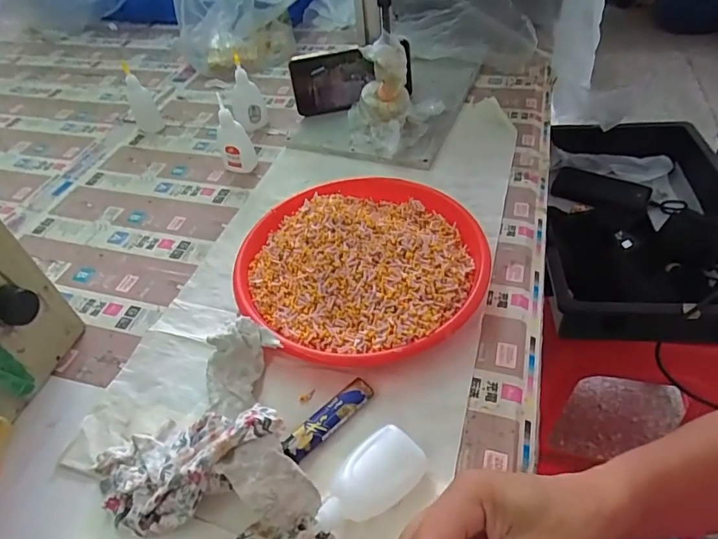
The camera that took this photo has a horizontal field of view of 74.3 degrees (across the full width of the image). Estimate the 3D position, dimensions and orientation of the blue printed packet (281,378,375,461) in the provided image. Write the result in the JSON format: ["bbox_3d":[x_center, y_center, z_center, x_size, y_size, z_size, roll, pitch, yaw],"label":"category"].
[{"bbox_3d":[-0.023,0.114,0.363,0.078,0.009,0.020,-36,53,-27],"label":"blue printed packet"}]

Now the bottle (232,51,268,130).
[{"bbox_3d":[-0.161,-0.252,0.671,0.040,0.100,0.033,17,50,20],"label":"bottle"}]

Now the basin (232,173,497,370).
[{"bbox_3d":[0.001,-0.010,0.456,0.227,0.050,0.227,-2,46,2],"label":"basin"}]

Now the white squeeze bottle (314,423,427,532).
[{"bbox_3d":[0.008,0.145,0.321,0.080,0.022,0.041,-36,53,-27],"label":"white squeeze bottle"}]

